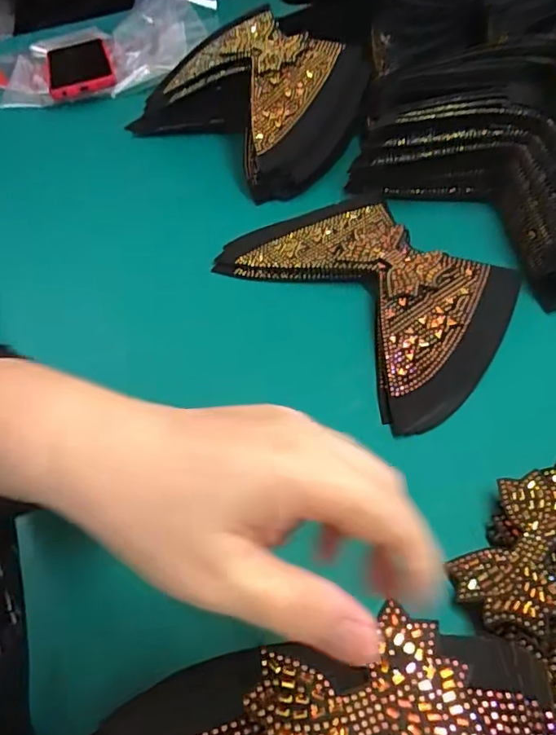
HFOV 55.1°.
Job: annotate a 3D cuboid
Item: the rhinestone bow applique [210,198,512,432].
[{"bbox_3d":[0.066,-0.062,0.398,0.151,0.018,0.211,-37,58,-23],"label":"rhinestone bow applique"}]

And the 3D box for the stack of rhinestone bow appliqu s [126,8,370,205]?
[{"bbox_3d":[-0.020,-0.270,0.522,0.165,0.073,0.237,-35,57,-22],"label":"stack of rhinestone bow appliqu s"}]

